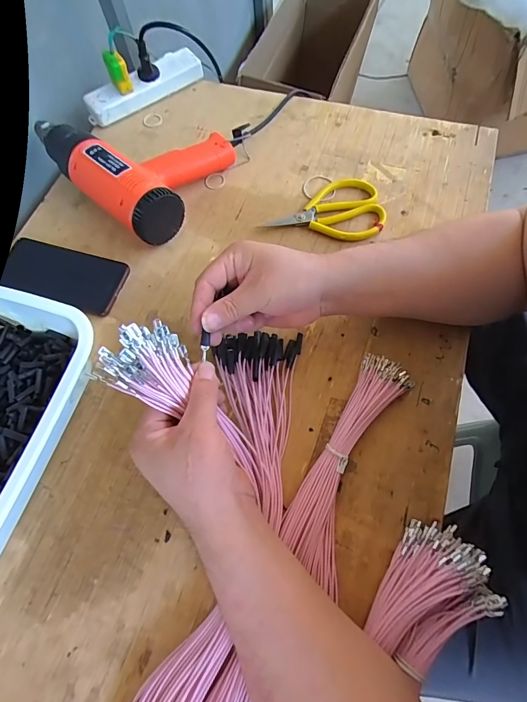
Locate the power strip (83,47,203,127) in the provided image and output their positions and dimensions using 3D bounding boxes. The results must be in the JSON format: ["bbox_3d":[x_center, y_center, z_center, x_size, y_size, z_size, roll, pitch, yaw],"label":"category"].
[{"bbox_3d":[-0.192,-0.423,0.580,0.192,0.039,0.050,-37,71,-12],"label":"power strip"}]

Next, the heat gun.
[{"bbox_3d":[-0.183,-0.273,0.497,0.252,0.075,0.179,36,73,15],"label":"heat gun"}]

